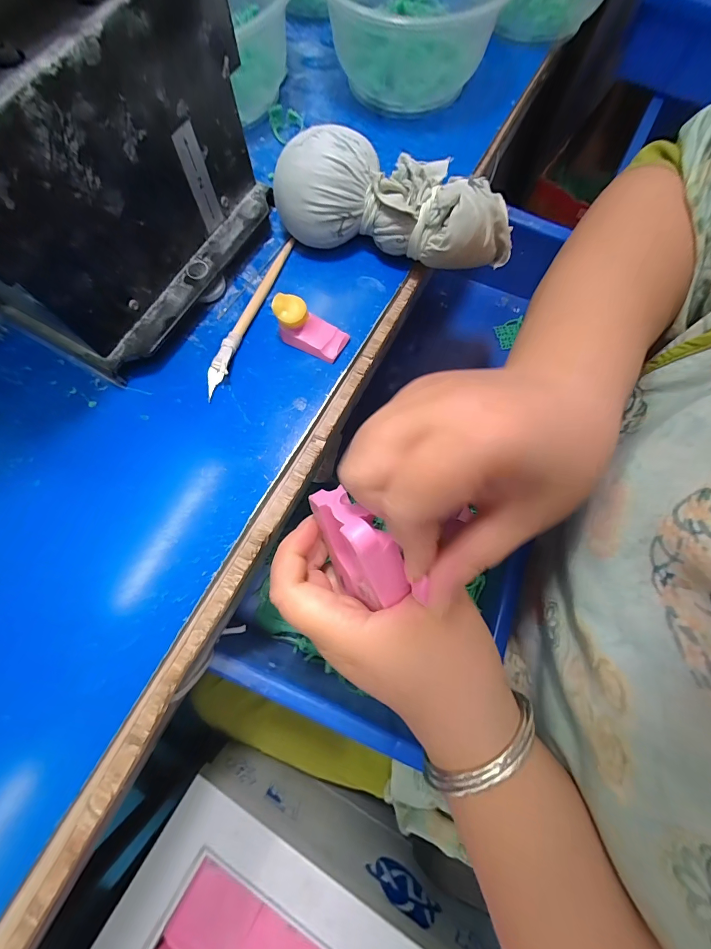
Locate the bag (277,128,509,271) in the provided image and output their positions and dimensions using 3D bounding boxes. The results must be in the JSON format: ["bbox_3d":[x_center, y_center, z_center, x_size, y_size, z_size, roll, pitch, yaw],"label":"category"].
[{"bbox_3d":[0.027,-0.156,0.217,0.142,0.050,0.061,12,75,3],"label":"bag"}]

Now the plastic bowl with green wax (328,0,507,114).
[{"bbox_3d":[0.037,-0.334,0.260,0.146,0.064,0.154,15,75,4],"label":"plastic bowl with green wax"}]

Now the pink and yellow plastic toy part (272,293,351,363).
[{"bbox_3d":[-0.026,-0.085,0.211,0.041,0.022,0.021,22,75,6],"label":"pink and yellow plastic toy part"}]

